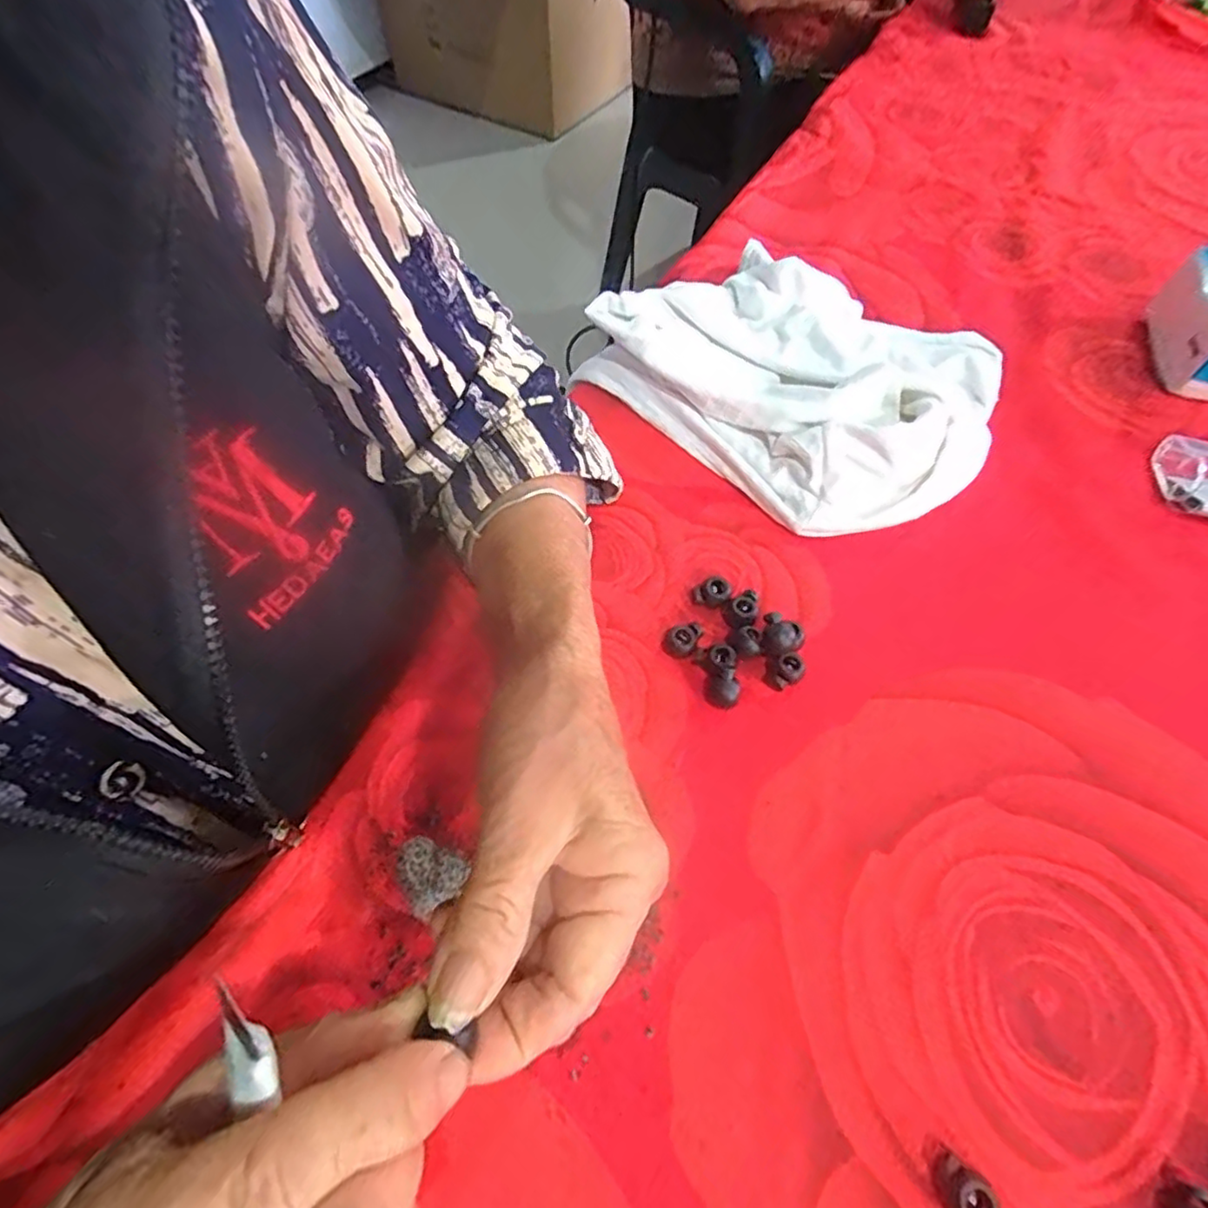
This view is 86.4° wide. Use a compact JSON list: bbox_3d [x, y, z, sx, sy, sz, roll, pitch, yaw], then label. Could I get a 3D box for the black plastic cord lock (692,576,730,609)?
[{"bbox_3d":[0.054,-0.005,0.321,0.017,0.010,0.013,-26,61,-14],"label":"black plastic cord lock"}]

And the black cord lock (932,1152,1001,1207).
[{"bbox_3d":[0.112,0.185,0.202,0.017,0.011,0.015,34,64,21],"label":"black cord lock"}]

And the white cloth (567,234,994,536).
[{"bbox_3d":[0.122,-0.146,0.389,0.181,0.049,0.221,-39,65,-21],"label":"white cloth"}]

